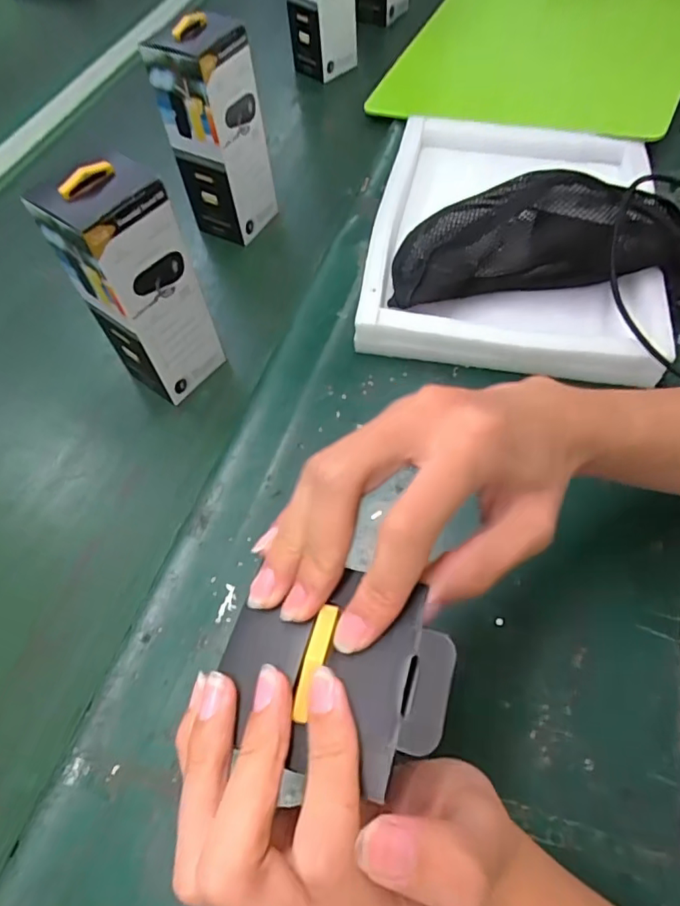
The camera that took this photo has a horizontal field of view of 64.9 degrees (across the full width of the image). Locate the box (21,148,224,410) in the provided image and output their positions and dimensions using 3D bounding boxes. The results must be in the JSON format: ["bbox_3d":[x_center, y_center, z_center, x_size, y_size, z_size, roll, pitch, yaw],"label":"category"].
[{"bbox_3d":[-0.171,-0.143,0.462,0.069,0.194,0.081,39,69,23],"label":"box"}]

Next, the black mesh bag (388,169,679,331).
[{"bbox_3d":[0.199,-0.201,0.523,0.290,0.099,0.113,0,60,4],"label":"black mesh bag"}]

